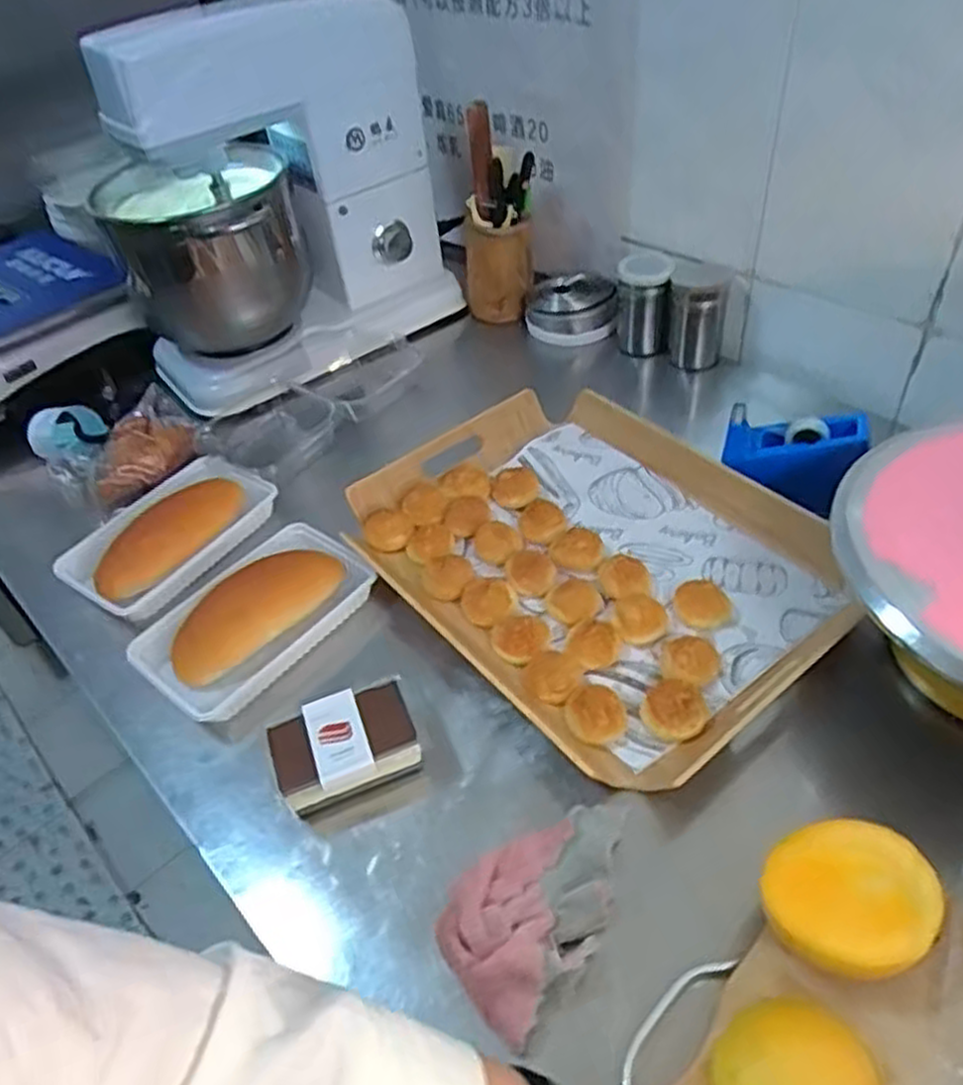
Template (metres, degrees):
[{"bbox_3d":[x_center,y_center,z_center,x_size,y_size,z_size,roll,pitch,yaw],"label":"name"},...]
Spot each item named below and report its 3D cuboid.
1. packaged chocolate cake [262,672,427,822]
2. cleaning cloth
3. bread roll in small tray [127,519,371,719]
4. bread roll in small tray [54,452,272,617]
[{"bbox_3d":[-0.106,0.160,0.597,0.111,0.046,0.075,-18,46,-11],"label":"packaged chocolate cake"},{"bbox_3d":[0.040,0.228,0.512,0.093,0.039,0.162,28,54,30],"label":"cleaning cloth"},{"bbox_3d":[-0.204,0.065,0.700,0.125,0.044,0.199,28,54,30],"label":"bread roll in small tray"},{"bbox_3d":[-0.317,-0.014,0.784,0.136,0.043,0.198,23,52,27],"label":"bread roll in small tray"}]

